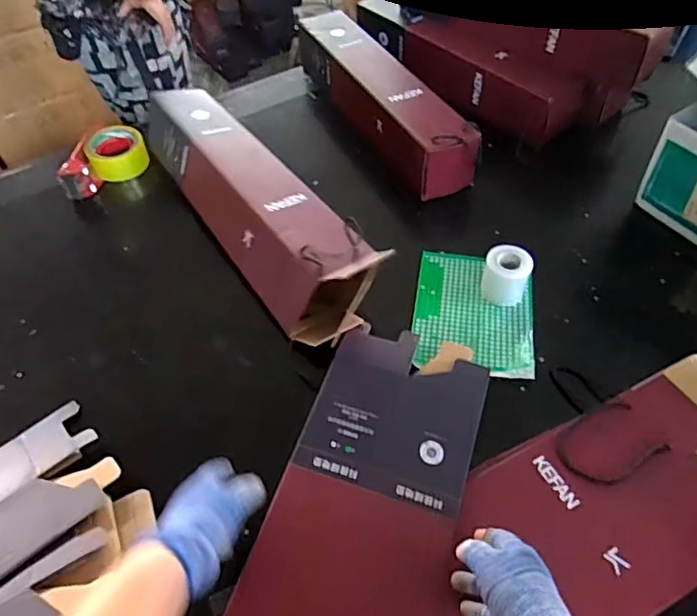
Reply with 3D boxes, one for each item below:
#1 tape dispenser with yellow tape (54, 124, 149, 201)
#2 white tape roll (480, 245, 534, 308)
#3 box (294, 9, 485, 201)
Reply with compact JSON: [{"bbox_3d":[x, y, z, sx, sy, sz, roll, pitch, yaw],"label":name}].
[{"bbox_3d":[-0.448,-0.264,0.989,0.093,0.069,0.163,37,63,27],"label":"tape dispenser with yellow tape"},{"bbox_3d":[0.227,-0.046,0.793,0.065,0.076,0.050,12,55,12],"label":"white tape roll"},{"bbox_3d":[0.054,-0.375,1.008,0.111,0.131,0.481,-27,56,-16],"label":"box"}]

